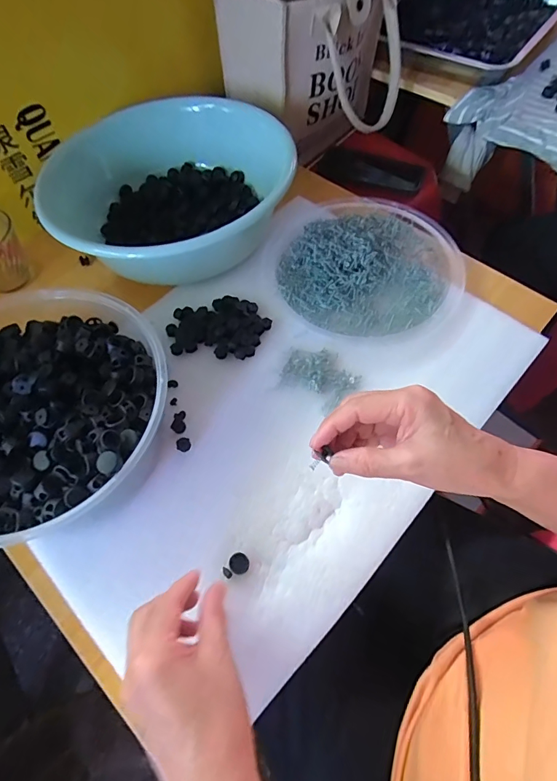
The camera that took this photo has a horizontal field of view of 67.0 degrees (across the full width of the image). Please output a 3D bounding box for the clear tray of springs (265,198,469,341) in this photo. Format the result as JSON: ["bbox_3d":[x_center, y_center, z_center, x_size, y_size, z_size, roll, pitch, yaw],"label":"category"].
[{"bbox_3d":[0.106,-0.165,0.533,0.231,0.022,0.235,-38,69,-16],"label":"clear tray of springs"}]

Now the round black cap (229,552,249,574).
[{"bbox_3d":[-0.036,0.159,0.388,0.018,0.008,0.017,19,66,9],"label":"round black cap"}]

